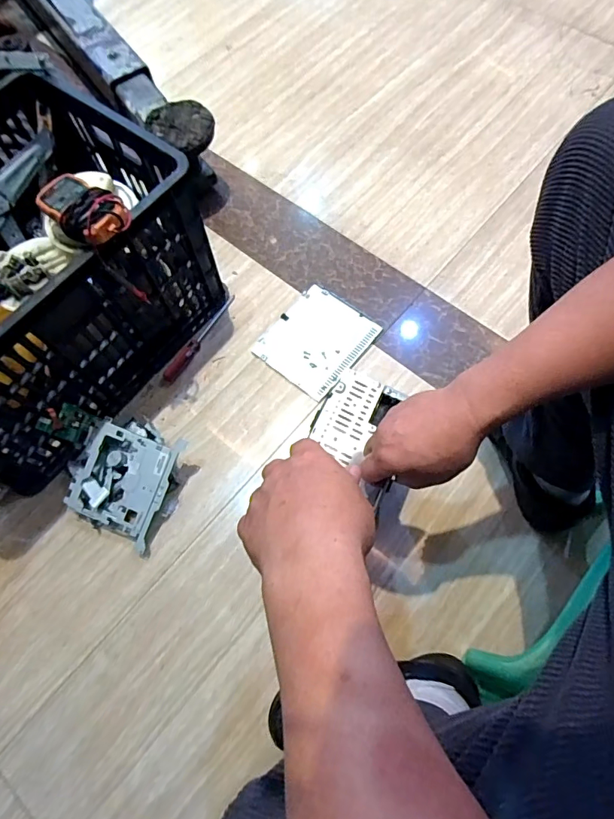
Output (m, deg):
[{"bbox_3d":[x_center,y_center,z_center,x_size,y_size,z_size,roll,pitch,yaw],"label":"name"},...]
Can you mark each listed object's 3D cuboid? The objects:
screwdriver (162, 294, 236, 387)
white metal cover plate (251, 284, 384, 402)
[{"bbox_3d":[-0.185,-0.124,0.799,0.018,0.023,0.203,30,72,13],"label":"screwdriver"},{"bbox_3d":[0.016,-0.124,0.797,0.160,0.010,0.180,37,74,15],"label":"white metal cover plate"}]

